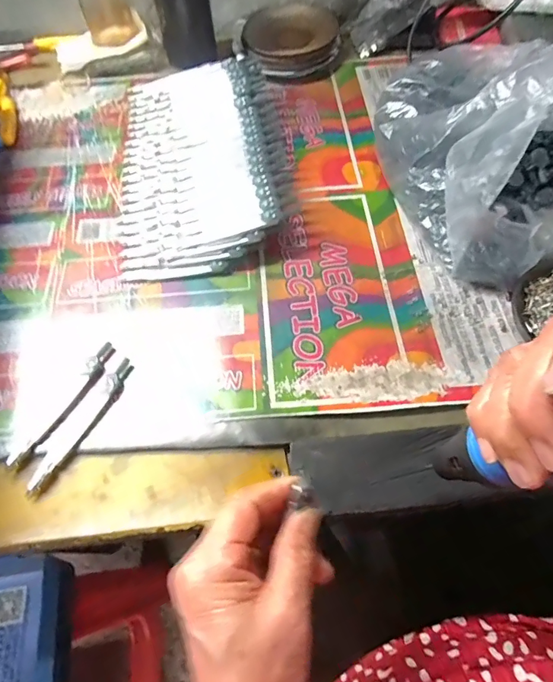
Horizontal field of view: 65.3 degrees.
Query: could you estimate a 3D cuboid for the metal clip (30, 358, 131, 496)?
[{"bbox_3d":[-0.138,0.058,0.311,0.014,0.008,0.108,26,64,14],"label":"metal clip"}]

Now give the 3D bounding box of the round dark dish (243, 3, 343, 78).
[{"bbox_3d":[0.021,-0.388,0.551,0.118,0.034,0.130,-2,61,0],"label":"round dark dish"}]

